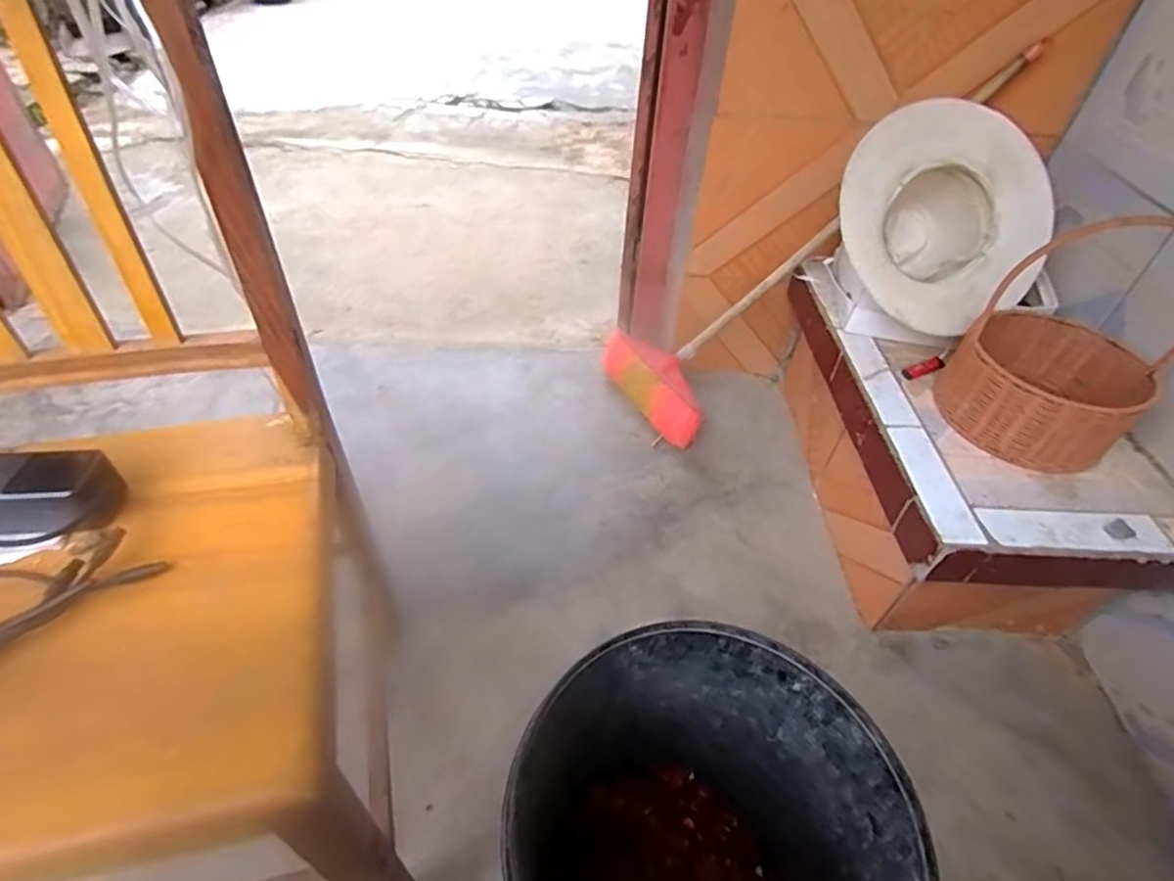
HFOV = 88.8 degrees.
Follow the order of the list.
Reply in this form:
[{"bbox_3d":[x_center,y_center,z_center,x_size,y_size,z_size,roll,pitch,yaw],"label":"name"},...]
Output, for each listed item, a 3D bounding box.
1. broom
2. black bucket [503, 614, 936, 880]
[{"bbox_3d":[0.384,-0.333,1.104,0.074,0.854,0.264,29,29,-40],"label":"broom"},{"bbox_3d":[0.096,0.389,0.571,0.291,0.355,0.301,2,45,-2],"label":"black bucket"}]

